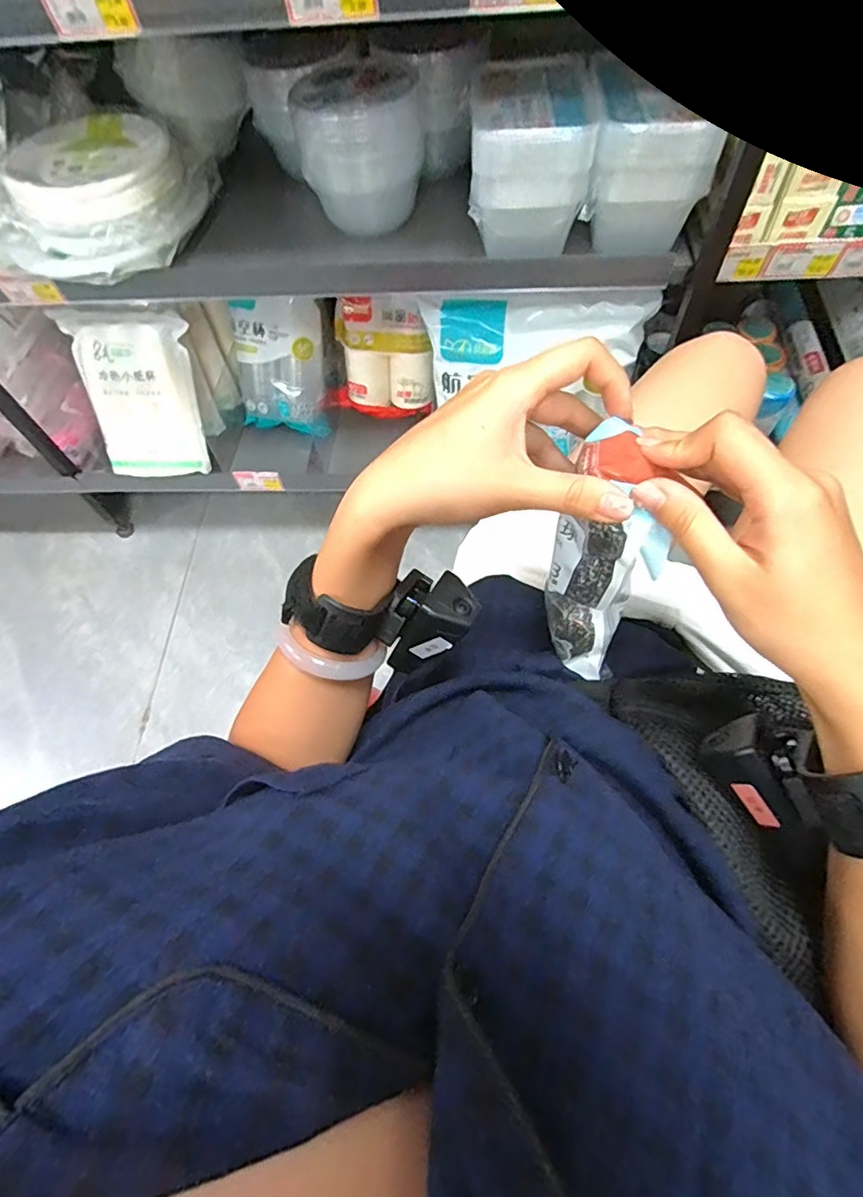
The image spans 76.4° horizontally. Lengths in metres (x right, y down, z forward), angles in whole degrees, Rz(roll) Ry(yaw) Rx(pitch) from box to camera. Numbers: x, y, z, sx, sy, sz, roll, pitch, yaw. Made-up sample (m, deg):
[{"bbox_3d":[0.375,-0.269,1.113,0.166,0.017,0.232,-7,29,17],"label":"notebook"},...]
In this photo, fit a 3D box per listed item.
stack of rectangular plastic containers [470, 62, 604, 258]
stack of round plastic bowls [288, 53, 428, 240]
[{"bbox_3d":[0.100,-0.455,0.579,0.118,0.118,0.149,0,63,3],"label":"stack of rectangular plastic containers"},{"bbox_3d":[-0.073,-0.506,0.618,0.134,0.118,0.126,-1,63,3],"label":"stack of round plastic bowls"}]

